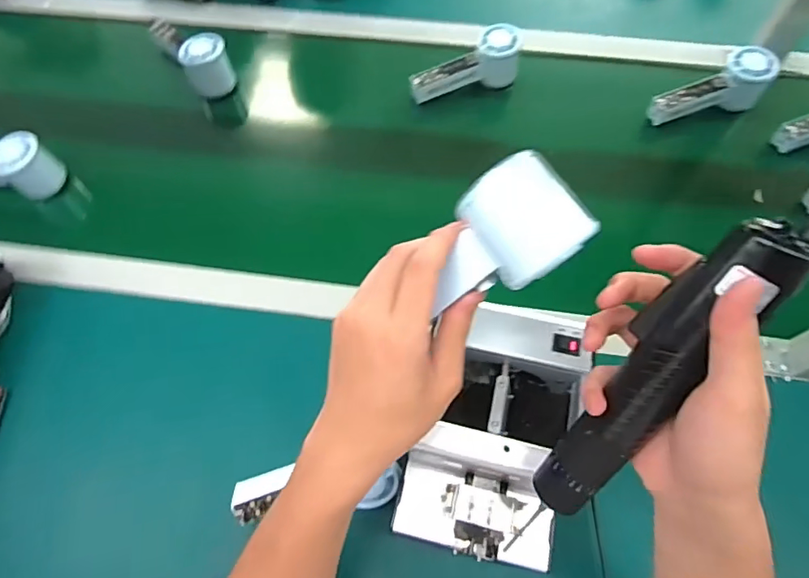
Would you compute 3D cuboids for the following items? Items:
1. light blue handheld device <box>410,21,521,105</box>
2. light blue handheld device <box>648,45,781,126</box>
[{"bbox_3d":[0.086,-0.296,0.696,0.165,0.049,0.052,-16,65,-6],"label":"light blue handheld device"},{"bbox_3d":[0.389,-0.250,0.659,0.141,0.065,0.070,-23,66,-9],"label":"light blue handheld device"}]

